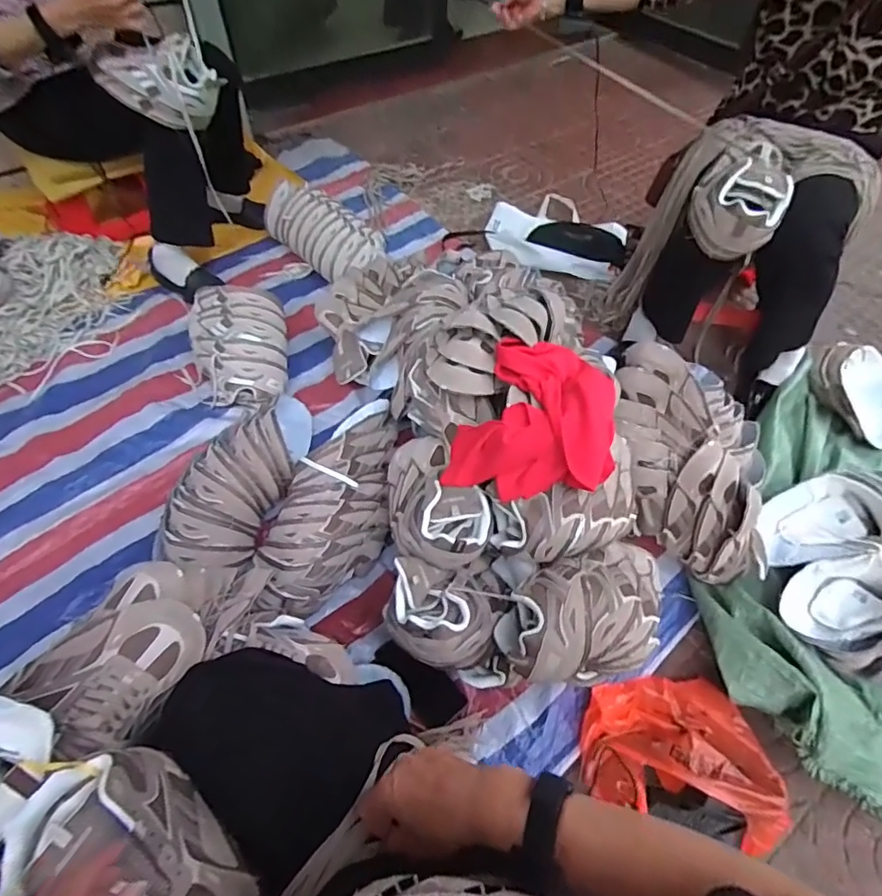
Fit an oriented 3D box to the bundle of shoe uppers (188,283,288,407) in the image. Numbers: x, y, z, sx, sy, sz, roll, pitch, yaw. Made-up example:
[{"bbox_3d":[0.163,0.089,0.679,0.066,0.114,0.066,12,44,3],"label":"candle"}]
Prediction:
[{"bbox_3d":[-0.472,-0.228,1.227,0.218,0.139,0.332,-9,56,-6],"label":"bundle of shoe uppers"}]

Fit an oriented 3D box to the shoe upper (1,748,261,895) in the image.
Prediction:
[{"bbox_3d":[-0.257,0.365,0.451,0.226,0.075,0.125,35,62,5],"label":"shoe upper"}]

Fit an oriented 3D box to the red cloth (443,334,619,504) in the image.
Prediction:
[{"bbox_3d":[0.144,-0.041,0.786,0.232,0.074,0.263,19,80,22],"label":"red cloth"}]

